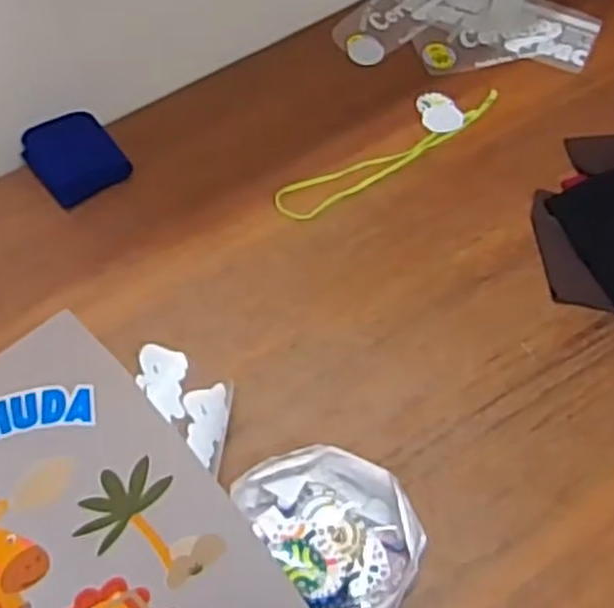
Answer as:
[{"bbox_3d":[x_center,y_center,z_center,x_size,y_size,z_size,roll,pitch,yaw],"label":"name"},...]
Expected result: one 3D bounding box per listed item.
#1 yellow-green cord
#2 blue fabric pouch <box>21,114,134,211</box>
[{"bbox_3d":[0.128,-0.210,1.111,0.384,0.016,0.063,-27,53,-18],"label":"yellow-green cord"},{"bbox_3d":[-0.313,-0.201,1.083,0.113,0.045,0.123,-36,66,-20],"label":"blue fabric pouch"}]

